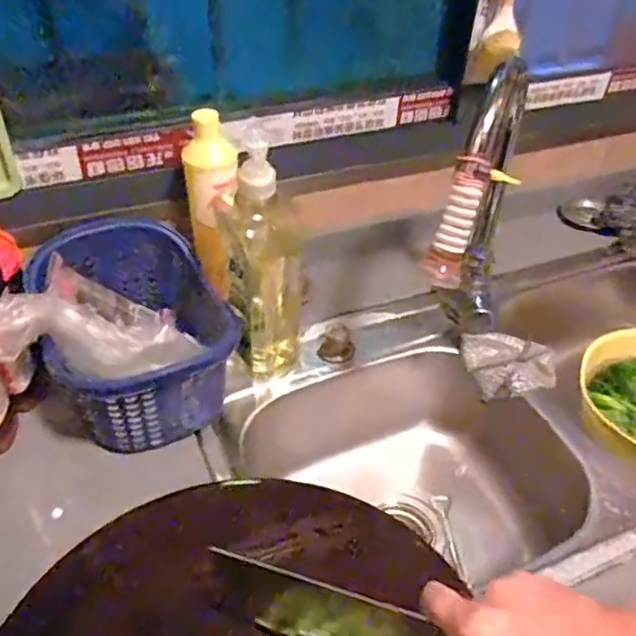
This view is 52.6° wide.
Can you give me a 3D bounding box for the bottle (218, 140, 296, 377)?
[{"bbox_3d":[-0.062,-0.052,0.676,0.070,0.271,0.063,-2,41,-5],"label":"bottle"}]

